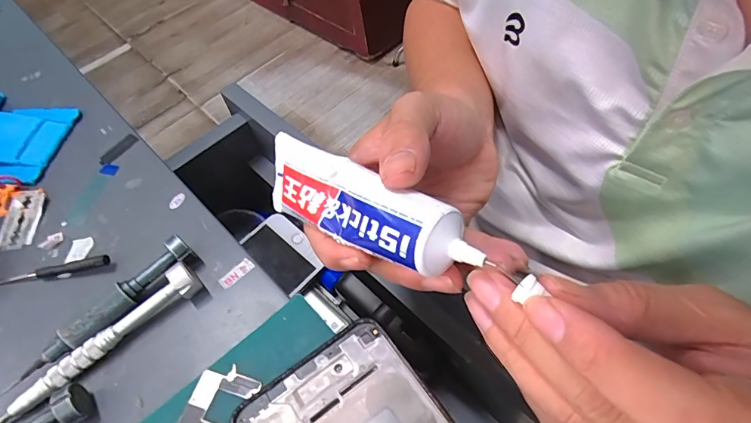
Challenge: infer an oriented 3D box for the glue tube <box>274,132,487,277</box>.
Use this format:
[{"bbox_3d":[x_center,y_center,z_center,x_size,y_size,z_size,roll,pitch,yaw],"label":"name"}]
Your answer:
[{"bbox_3d":[-0.009,-0.004,0.198,0.123,0.028,0.027,26,55,39],"label":"glue tube"}]

